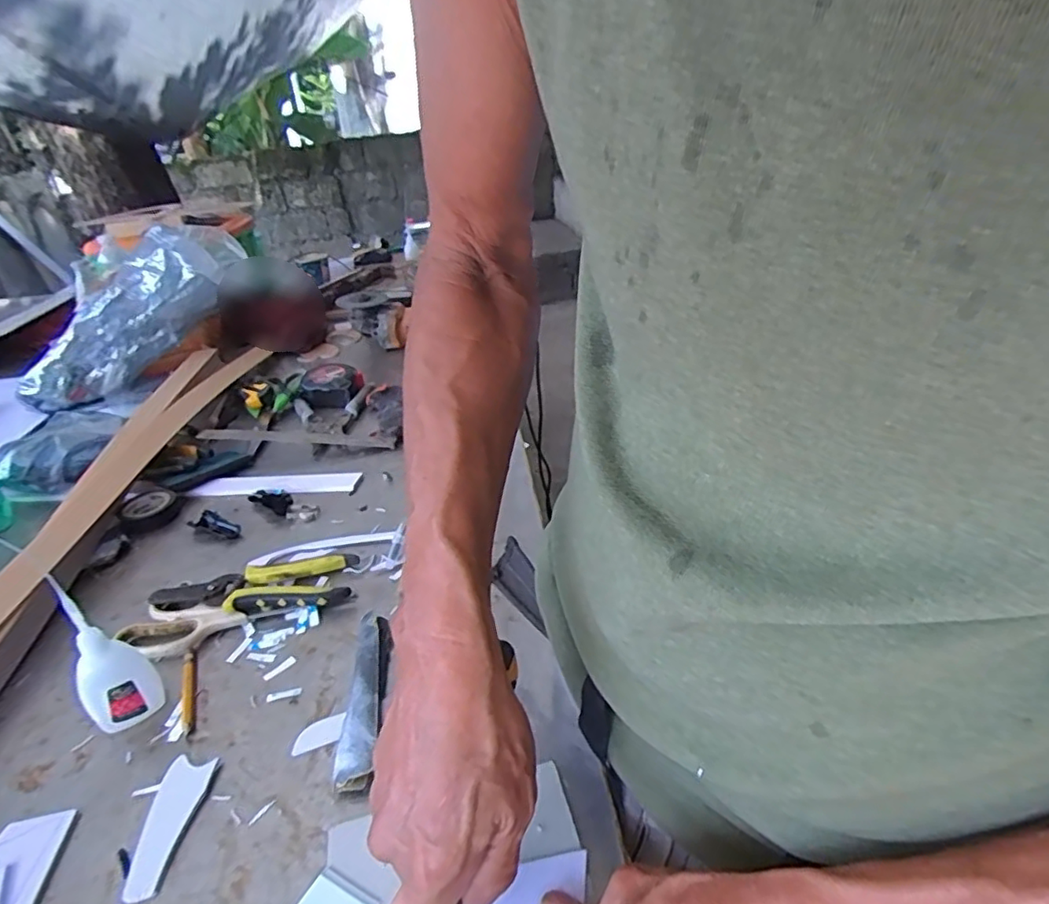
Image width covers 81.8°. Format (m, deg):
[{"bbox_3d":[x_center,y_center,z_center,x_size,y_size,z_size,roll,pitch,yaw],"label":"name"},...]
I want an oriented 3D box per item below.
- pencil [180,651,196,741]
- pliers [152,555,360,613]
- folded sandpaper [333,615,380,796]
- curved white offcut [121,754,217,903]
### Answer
[{"bbox_3d":[-0.250,0.179,0.450,0.009,0.005,0.084,-19,33,-19],"label":"pencil"},{"bbox_3d":[-0.239,0.116,0.541,0.171,0.020,0.077,-5,31,-2],"label":"pliers"},{"bbox_3d":[-0.113,0.170,0.427,0.023,0.018,0.134,-5,31,-3],"label":"folded sandpaper"},{"bbox_3d":[-0.217,0.224,0.366,0.031,0.006,0.079,-2,31,3],"label":"curved white offcut"}]

